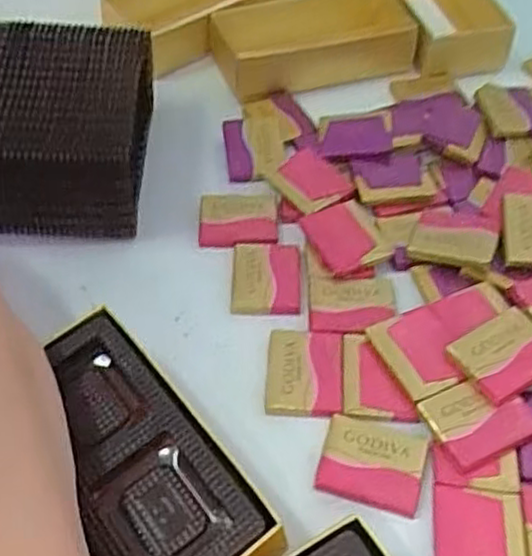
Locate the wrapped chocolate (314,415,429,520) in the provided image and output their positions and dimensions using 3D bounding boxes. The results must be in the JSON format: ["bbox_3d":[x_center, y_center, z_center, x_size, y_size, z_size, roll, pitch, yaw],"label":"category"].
[{"bbox_3d":[0.041,0.071,0.280,0.038,0.005,0.033,13,50,11],"label":"wrapped chocolate"}]

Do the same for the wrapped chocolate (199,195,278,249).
[{"bbox_3d":[-0.014,-0.029,0.361,0.038,0.005,0.033,-2,49,-2],"label":"wrapped chocolate"}]

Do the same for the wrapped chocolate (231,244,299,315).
[{"bbox_3d":[0.000,0.000,0.340,0.031,0.004,0.041,1,49,1],"label":"wrapped chocolate"}]

